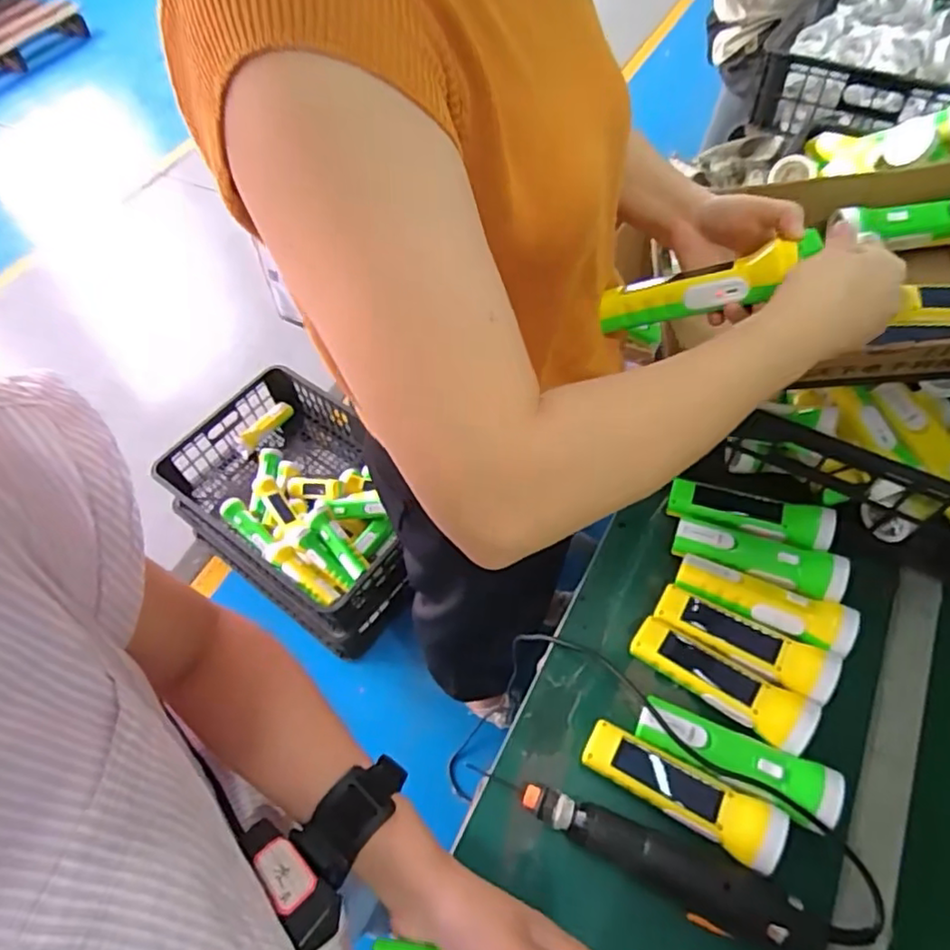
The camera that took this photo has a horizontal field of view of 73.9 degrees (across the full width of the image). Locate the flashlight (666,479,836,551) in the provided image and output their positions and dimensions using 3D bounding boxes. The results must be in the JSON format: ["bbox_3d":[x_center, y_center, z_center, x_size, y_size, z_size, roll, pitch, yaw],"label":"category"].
[{"bbox_3d":[0.299,0.042,0.691,0.163,0.040,0.047,15,58,12],"label":"flashlight"}]

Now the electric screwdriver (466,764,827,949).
[{"bbox_3d":[0.146,0.319,0.531,0.276,0.050,0.055,21,60,16],"label":"electric screwdriver"}]

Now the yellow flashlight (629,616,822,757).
[{"bbox_3d":[0.230,0.198,0.602,0.167,0.046,0.049,29,62,20],"label":"yellow flashlight"}]

